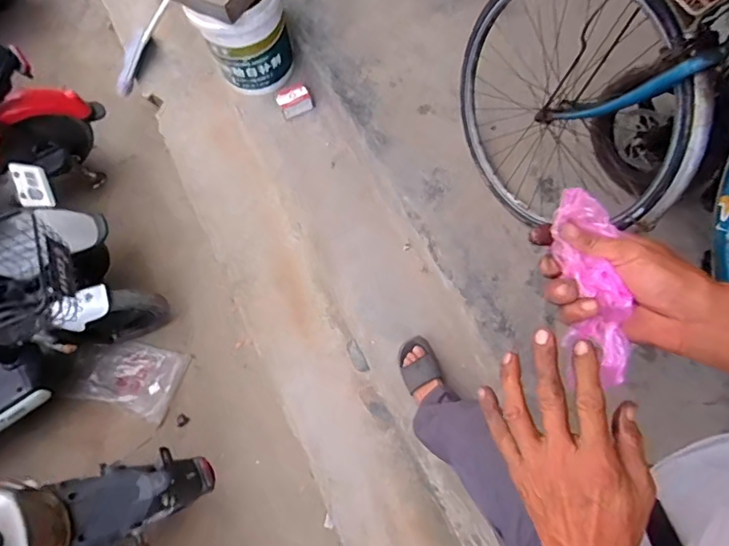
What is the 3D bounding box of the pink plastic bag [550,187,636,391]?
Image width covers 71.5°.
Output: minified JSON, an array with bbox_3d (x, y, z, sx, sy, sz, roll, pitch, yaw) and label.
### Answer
[{"bbox_3d":[0.188,0.009,0.422,0.050,0.046,0.163,-5,80,0],"label":"pink plastic bag"}]

